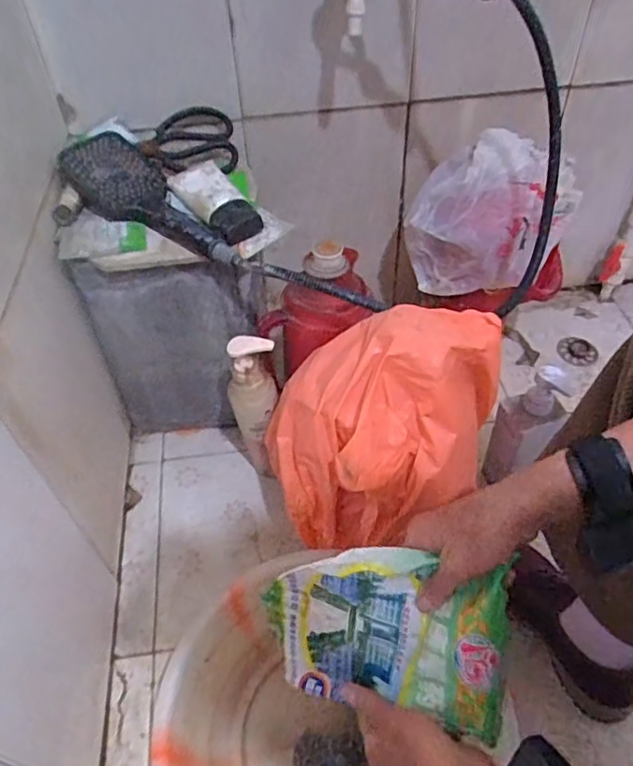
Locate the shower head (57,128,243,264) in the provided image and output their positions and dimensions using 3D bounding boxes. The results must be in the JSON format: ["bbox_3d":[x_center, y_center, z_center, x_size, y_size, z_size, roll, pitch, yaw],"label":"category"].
[{"bbox_3d":[-0.195,-0.220,0.728,0.281,0.041,0.106,37,58,17],"label":"shower head"}]

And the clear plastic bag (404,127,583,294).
[{"bbox_3d":[0.253,-0.237,0.847,0.235,0.205,0.105,3,48,5],"label":"clear plastic bag"}]

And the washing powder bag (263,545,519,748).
[{"bbox_3d":[0.045,0.196,0.455,0.194,0.138,0.047,4,9,26],"label":"washing powder bag"}]

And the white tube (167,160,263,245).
[{"bbox_3d":[-0.129,-0.235,0.745,0.068,0.035,0.170,-26,52,-20],"label":"white tube"}]

